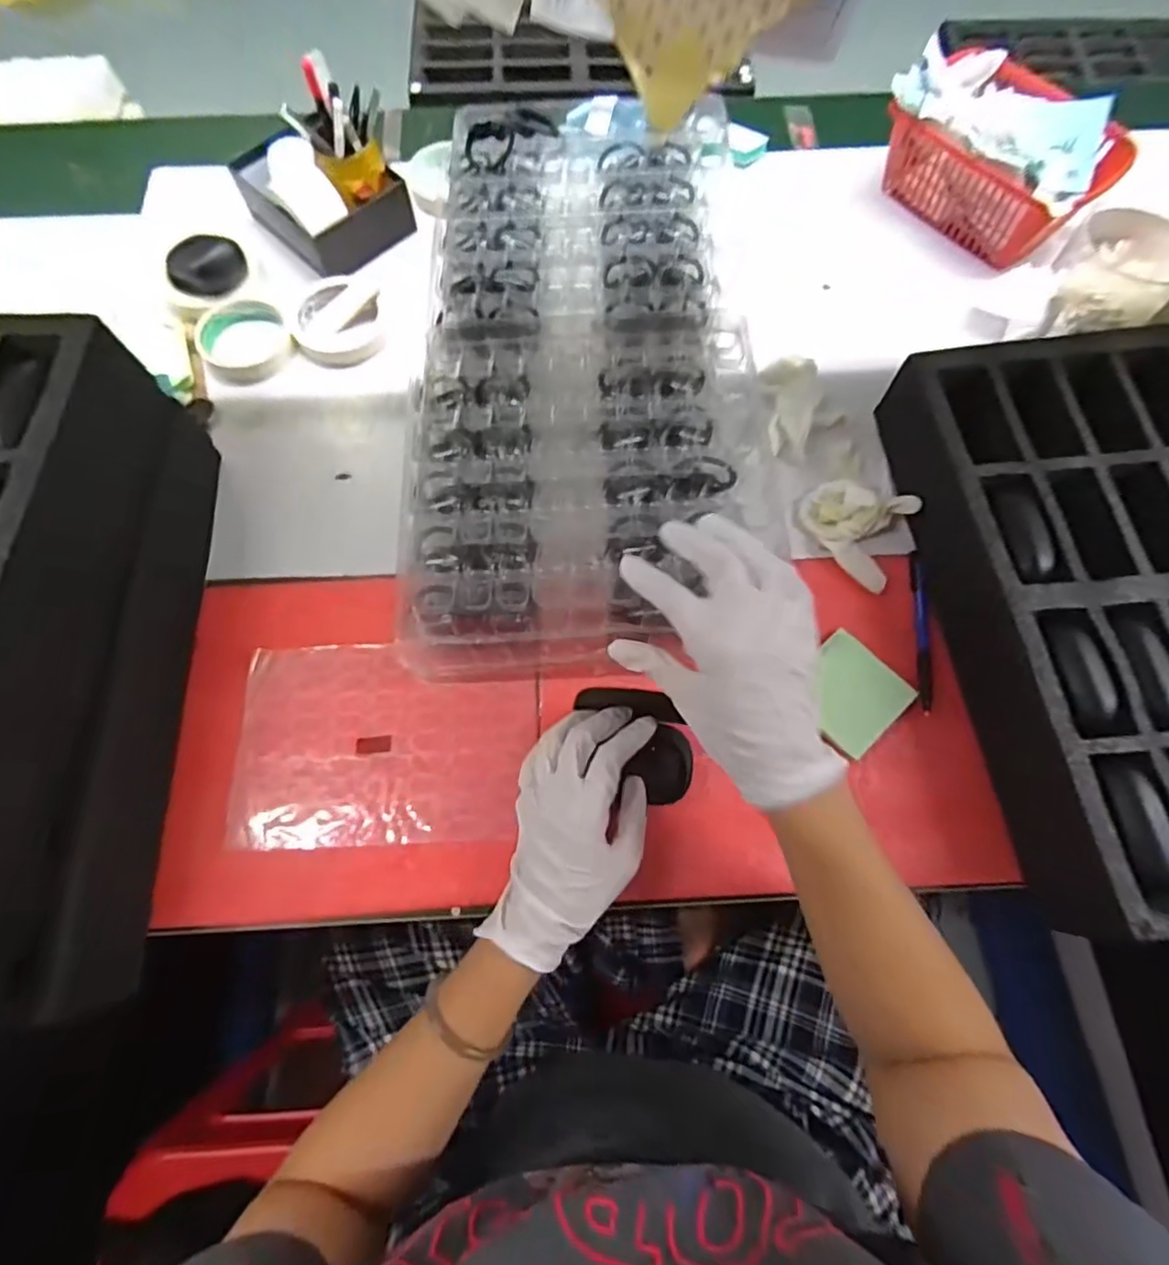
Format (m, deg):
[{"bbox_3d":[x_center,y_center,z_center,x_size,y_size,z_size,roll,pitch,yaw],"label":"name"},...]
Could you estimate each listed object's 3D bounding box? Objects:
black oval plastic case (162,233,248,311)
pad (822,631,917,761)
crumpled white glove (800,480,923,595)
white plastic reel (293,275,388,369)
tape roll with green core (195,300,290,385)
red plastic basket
[{"bbox_3d":[-0.371,-0.355,0.598,0.080,0.031,0.054,-34,72,-12],"label":"black oval plastic case"},{"bbox_3d":[0.205,0.046,0.473,0.071,0.006,0.071,-46,68,-1],"label":"pad"},{"bbox_3d":[0.224,-0.088,0.513,0.085,0.032,0.076,30,71,11],"label":"crumpled white glove"},{"bbox_3d":[-0.245,-0.310,0.615,0.087,0.027,0.091,-12,69,-5],"label":"white plastic reel"},{"bbox_3d":[-0.332,-0.285,0.599,0.081,0.027,0.074,0,69,0],"label":"tape roll with green core"},{"bbox_3d":[0.421,-0.489,0.642,0.145,0.113,0.221,-39,74,-14],"label":"red plastic basket"}]

